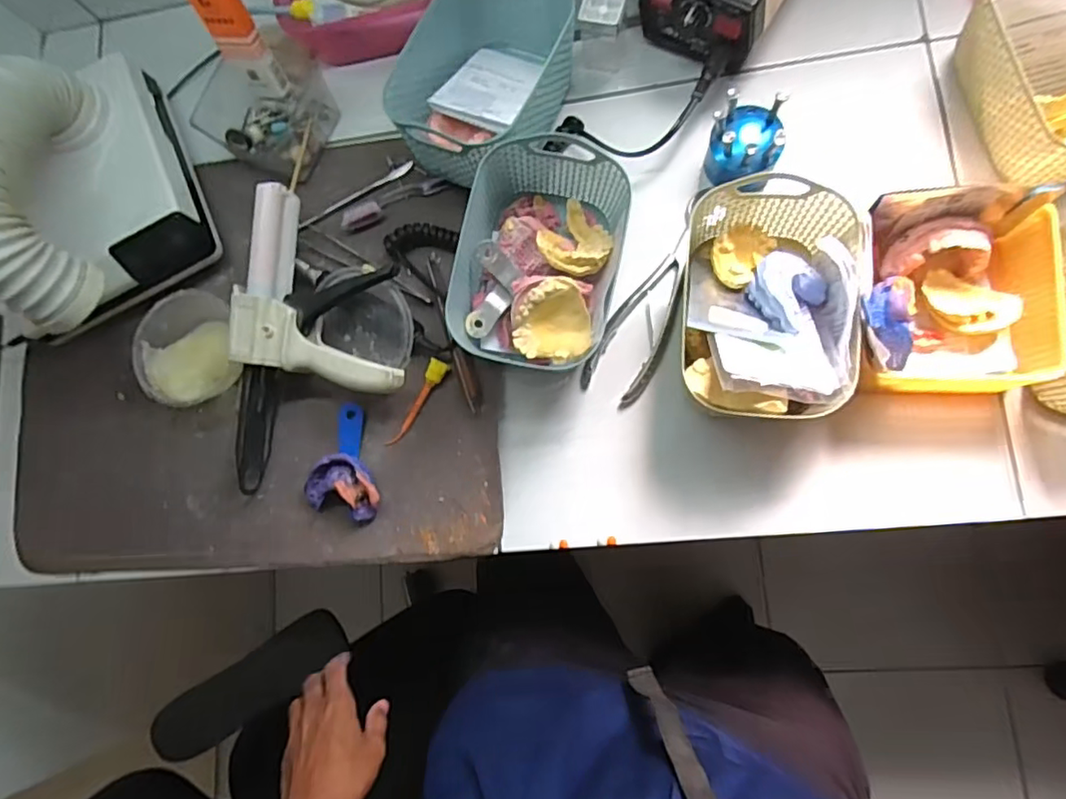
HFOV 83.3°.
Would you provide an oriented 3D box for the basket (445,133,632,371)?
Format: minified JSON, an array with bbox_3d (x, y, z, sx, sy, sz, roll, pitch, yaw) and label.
[{"bbox_3d":[0.010,-0.112,0.484,0.127,0.081,0.172,13,85,9],"label":"basket"}]

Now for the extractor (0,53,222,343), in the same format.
[{"bbox_3d":[-0.372,-0.188,0.492,0.104,0.170,0.252,-15,81,6],"label":"extractor"}]

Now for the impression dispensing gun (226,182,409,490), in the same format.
[{"bbox_3d":[-0.185,-0.054,0.518,0.151,0.058,0.259,-1,82,9],"label":"impression dispensing gun"}]

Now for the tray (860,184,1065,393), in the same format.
[{"bbox_3d":[0.307,-0.077,0.444,0.130,0.068,0.135,3,84,8],"label":"tray"}]

